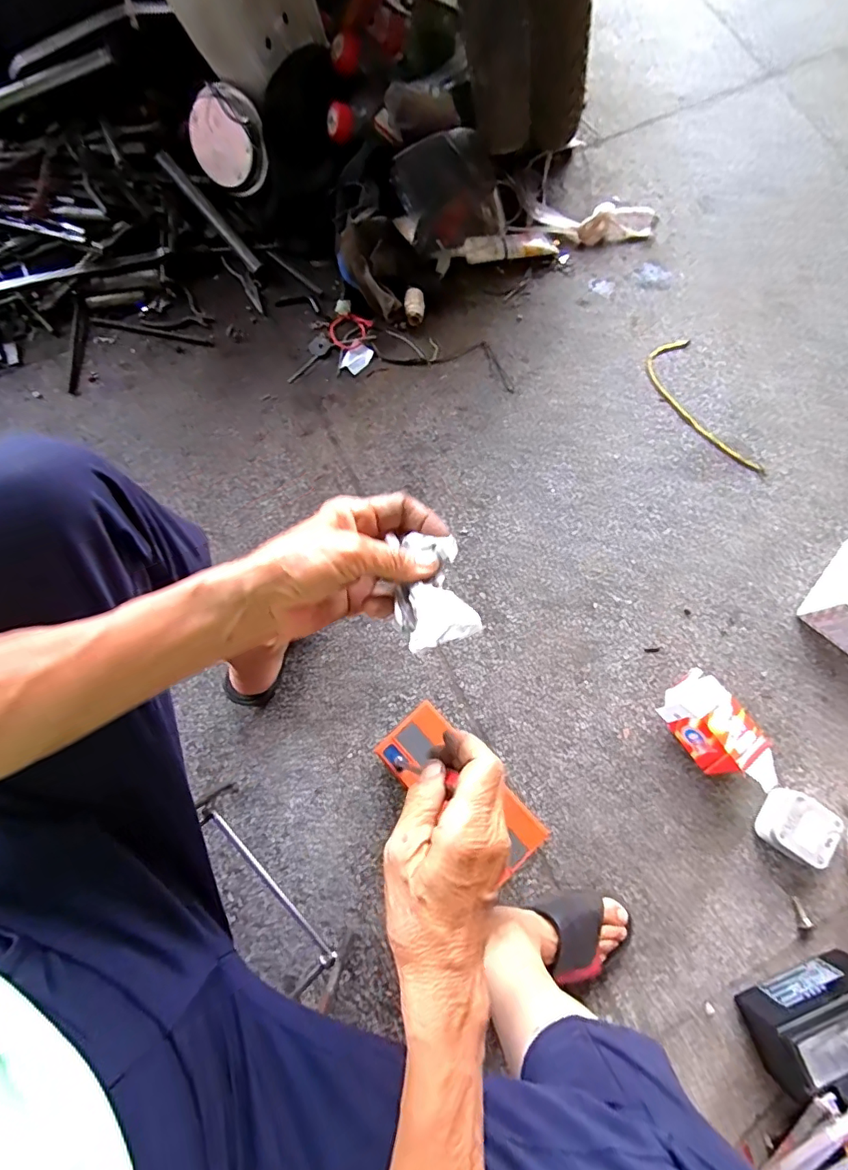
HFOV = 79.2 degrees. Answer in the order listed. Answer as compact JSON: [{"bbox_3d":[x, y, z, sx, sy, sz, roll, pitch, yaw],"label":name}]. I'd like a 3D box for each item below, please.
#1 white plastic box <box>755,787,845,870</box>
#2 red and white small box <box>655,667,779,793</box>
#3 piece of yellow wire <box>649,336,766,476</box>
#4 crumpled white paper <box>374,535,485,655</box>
[{"bbox_3d":[0.474,0.305,0.652,0.072,0.051,0.073,34,79,7],"label":"white plastic box"},{"bbox_3d":[0.381,0.194,0.668,0.080,0.074,0.158,-33,79,-8],"label":"red and white small box"},{"bbox_3d":[0.442,-0.279,0.827,0.091,0.006,0.258,-21,78,-5],"label":"piece of yellow wire"},{"bbox_3d":[0.002,0.002,0.314,0.050,0.024,0.073,-13,77,-4],"label":"crumpled white paper"}]

